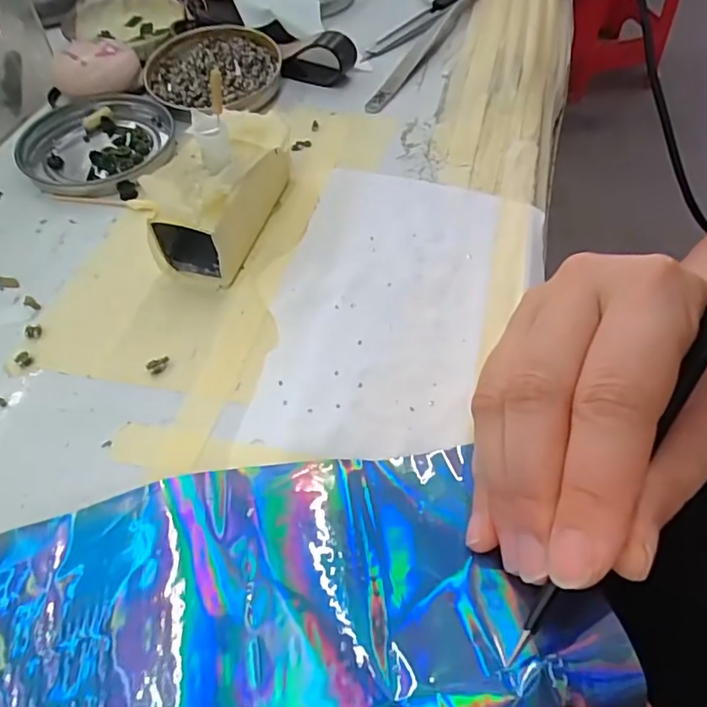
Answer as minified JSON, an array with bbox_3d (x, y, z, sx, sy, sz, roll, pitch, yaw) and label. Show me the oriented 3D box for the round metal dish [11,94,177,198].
[{"bbox_3d":[-0.139,-0.112,0.290,0.075,0.009,0.078,-1,55,1],"label":"round metal dish"}]

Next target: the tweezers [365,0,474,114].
[{"bbox_3d":[0.055,-0.204,0.348,0.014,0.010,0.174,26,59,19],"label":"tweezers"}]

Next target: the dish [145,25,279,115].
[{"bbox_3d":[-0.083,-0.170,0.324,0.077,0.015,0.074,-7,55,-3],"label":"dish"}]

